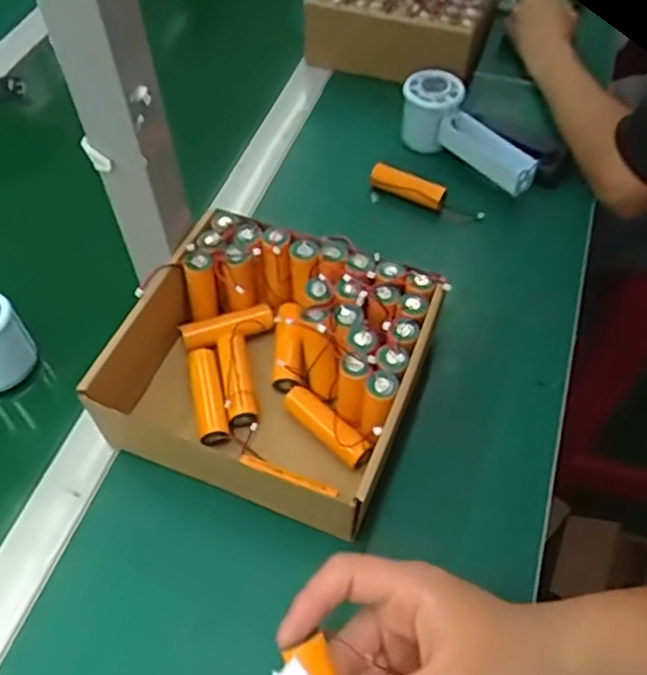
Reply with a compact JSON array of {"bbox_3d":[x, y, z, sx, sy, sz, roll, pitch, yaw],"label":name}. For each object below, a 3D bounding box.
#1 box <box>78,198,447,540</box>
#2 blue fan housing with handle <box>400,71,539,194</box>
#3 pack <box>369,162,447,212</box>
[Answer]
[{"bbox_3d":[-0.037,0.017,0.478,0.207,0.080,0.187,16,56,11],"label":"box"},{"bbox_3d":[0.136,-0.189,0.630,0.046,0.057,0.148,-39,63,-24],"label":"blue fan housing with handle"},{"bbox_3d":[0.077,-0.141,0.626,0.078,0.020,0.023,30,60,20],"label":"pack"}]

